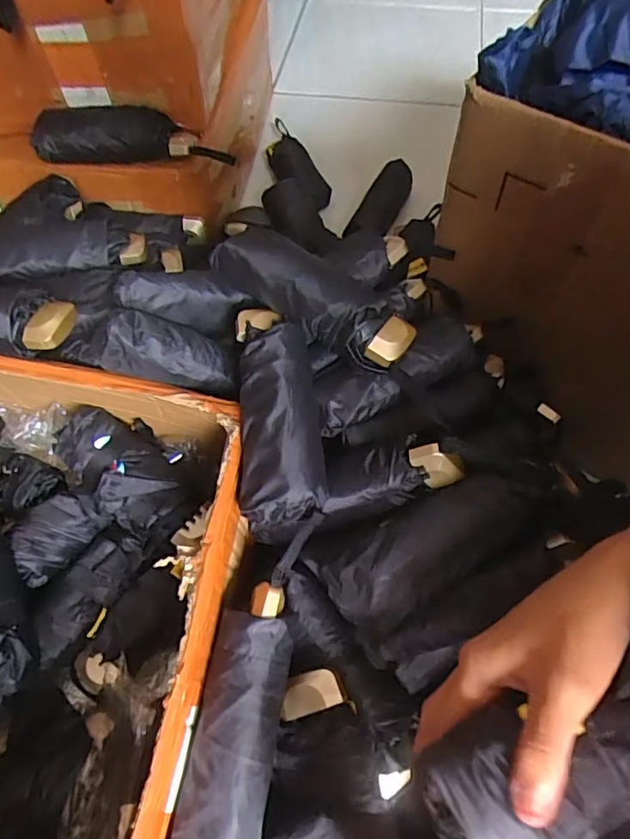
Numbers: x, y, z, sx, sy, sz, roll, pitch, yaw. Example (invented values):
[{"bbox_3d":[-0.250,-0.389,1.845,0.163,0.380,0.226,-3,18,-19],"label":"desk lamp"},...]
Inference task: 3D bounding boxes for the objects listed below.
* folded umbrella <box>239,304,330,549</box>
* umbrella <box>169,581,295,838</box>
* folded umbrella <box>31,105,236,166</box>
[{"bbox_3d":[-0.028,-0.005,0.413,0.060,0.050,0.179,-5,59,-2],"label":"folded umbrella"},{"bbox_3d":[-0.050,0.200,0.345,0.054,0.041,0.175,8,59,6],"label":"umbrella"},{"bbox_3d":[-0.201,-0.313,0.596,0.207,0.048,0.063,-4,59,-1],"label":"folded umbrella"}]

